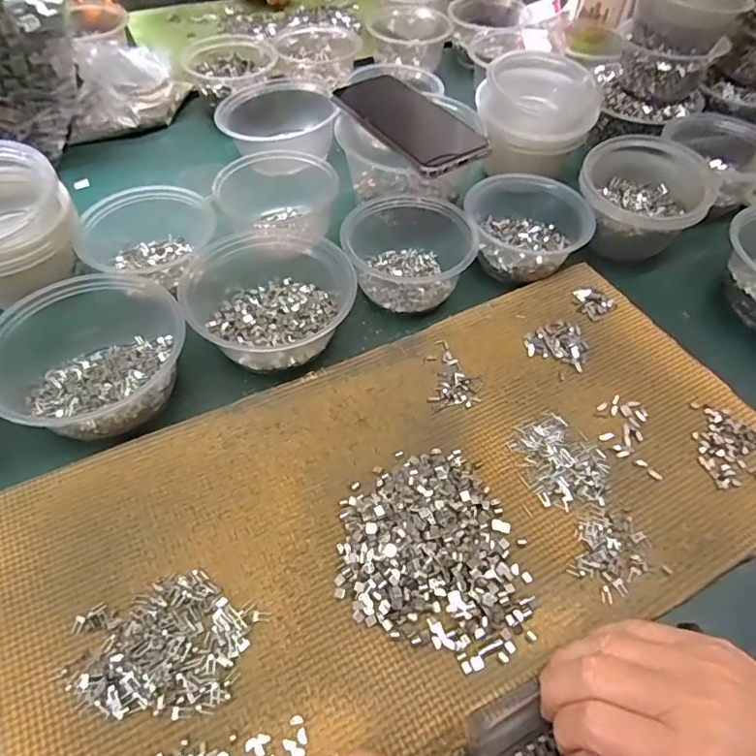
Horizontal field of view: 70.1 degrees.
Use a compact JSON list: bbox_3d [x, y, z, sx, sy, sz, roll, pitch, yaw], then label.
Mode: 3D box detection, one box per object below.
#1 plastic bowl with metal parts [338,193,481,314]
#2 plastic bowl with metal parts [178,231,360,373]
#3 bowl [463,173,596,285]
[{"bbox_3d":[0.030,-0.128,0.490,0.115,0.053,0.134,10,55,3],"label":"plastic bowl with metal parts"},{"bbox_3d":[-0.093,-0.070,0.446,0.128,0.050,0.129,2,55,-2],"label":"plastic bowl with metal parts"},{"bbox_3d":[0.133,-0.145,0.507,0.103,0.052,0.108,2,55,-2],"label":"bowl"}]

